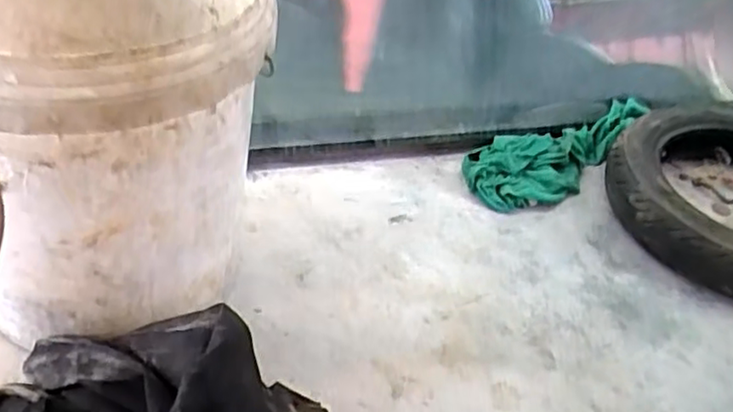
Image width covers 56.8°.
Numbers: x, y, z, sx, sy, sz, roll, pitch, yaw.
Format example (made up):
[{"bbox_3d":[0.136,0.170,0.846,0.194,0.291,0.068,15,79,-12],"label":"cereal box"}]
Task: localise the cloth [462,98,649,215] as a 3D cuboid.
[{"bbox_3d":[0.278,-0.081,0.982,0.306,0.061,0.121,-23,48,-30],"label":"cloth"}]

